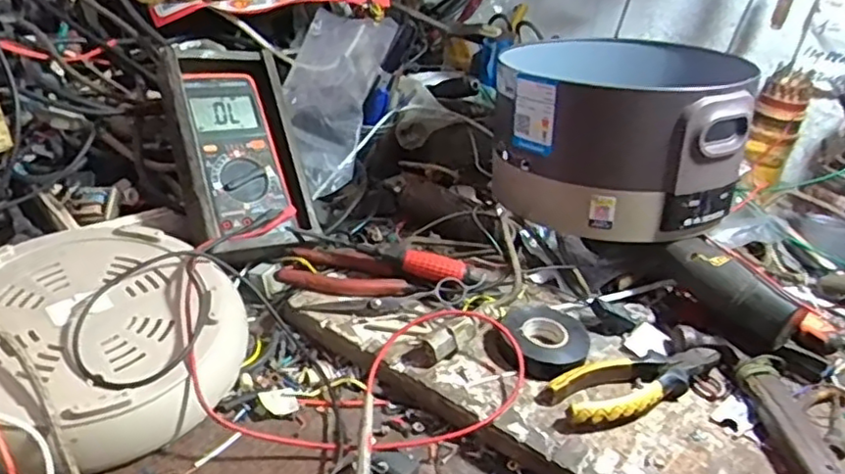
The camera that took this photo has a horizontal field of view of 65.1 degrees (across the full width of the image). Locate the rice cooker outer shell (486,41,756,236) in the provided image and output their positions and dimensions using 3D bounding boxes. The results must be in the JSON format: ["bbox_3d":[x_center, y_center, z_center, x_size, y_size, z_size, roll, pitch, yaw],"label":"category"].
[{"bbox_3d":[0.202,-0.123,0.718,0.243,0.158,0.295,13,33,8],"label":"rice cooker outer shell"}]

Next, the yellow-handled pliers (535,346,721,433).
[{"bbox_3d":[0.174,0.115,0.531,0.171,0.021,0.052,-10,36,-25],"label":"yellow-handled pliers"}]

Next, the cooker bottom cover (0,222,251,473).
[{"bbox_3d":[-0.239,0.068,0.497,0.199,0.048,0.210,-21,42,-37],"label":"cooker bottom cover"}]

